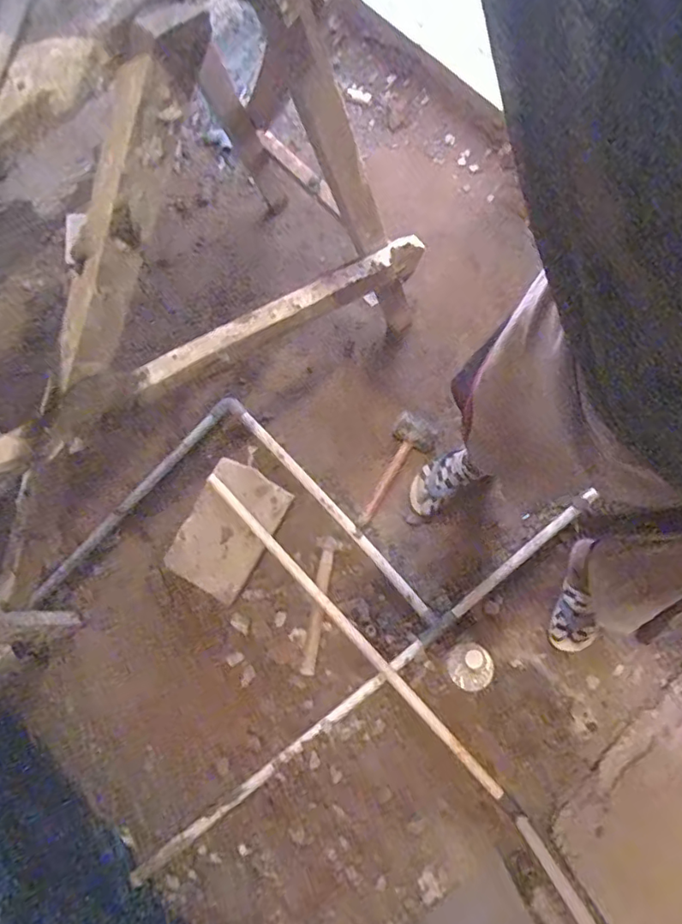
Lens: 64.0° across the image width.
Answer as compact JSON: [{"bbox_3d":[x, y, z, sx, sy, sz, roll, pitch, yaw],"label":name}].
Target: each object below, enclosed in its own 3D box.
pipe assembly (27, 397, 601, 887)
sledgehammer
[{"bbox_3d":[-0.178,0.249,1.298,1.210,0.047,0.762,-39,82,-4],"label":"pipe assembly"},{"bbox_3d":[0.123,0.028,1.363,0.103,0.050,0.308,33,95,7],"label":"sledgehammer"}]

